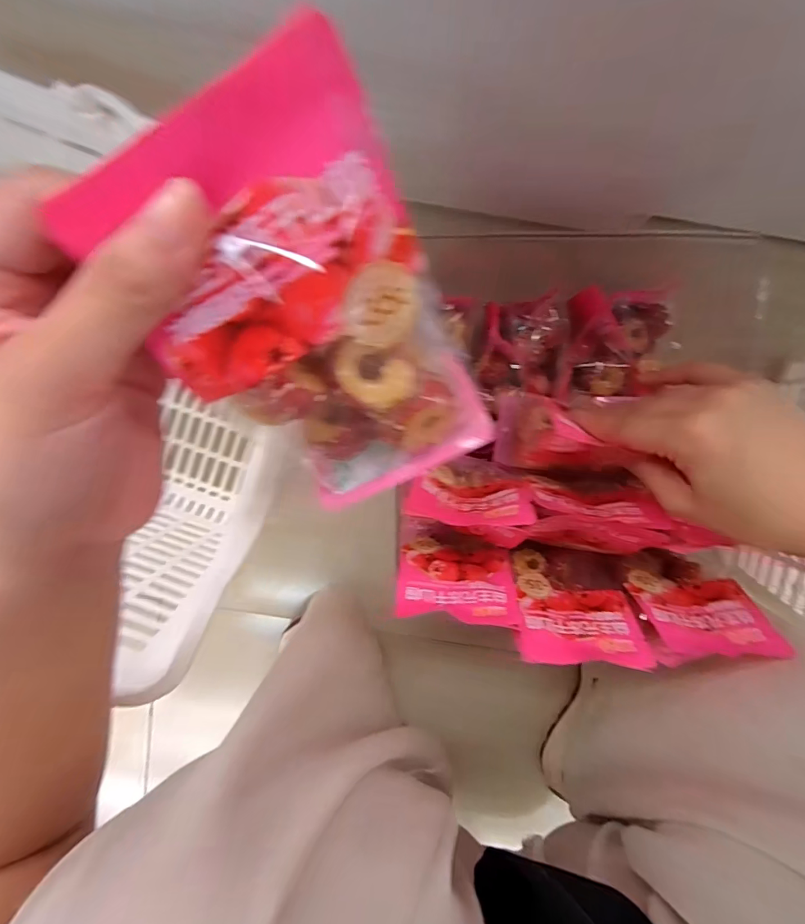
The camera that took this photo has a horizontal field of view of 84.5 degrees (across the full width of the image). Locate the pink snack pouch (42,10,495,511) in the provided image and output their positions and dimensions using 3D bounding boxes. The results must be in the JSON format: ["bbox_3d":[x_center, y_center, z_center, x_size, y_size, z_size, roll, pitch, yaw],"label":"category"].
[{"bbox_3d":[-0.022,-0.036,0.144,0.075,0.134,0.022,-30,48,7],"label":"pink snack pouch"}]

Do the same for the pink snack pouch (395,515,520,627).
[{"bbox_3d":[0.037,0.079,0.322,0.078,0.104,0.020,2,121,1],"label":"pink snack pouch"}]

